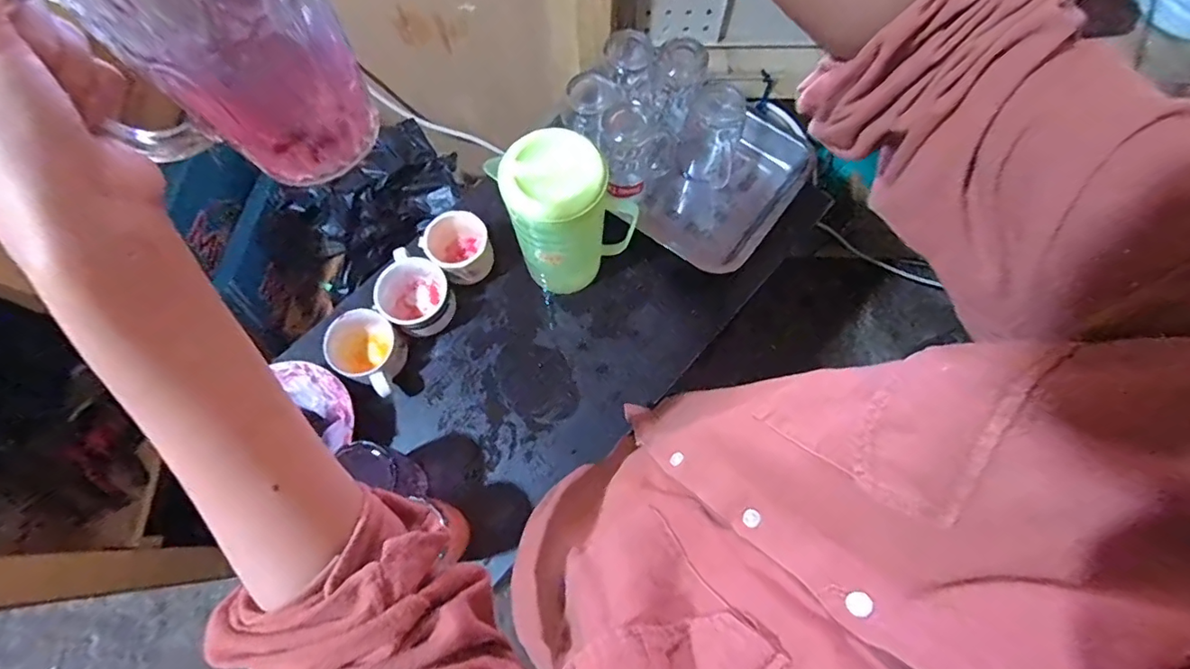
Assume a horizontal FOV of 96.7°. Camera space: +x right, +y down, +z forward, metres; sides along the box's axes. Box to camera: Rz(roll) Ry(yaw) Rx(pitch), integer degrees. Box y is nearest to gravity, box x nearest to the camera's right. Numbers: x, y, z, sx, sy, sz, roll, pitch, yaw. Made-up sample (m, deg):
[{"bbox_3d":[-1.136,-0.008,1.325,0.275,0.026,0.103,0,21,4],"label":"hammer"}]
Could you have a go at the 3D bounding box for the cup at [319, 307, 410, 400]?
[{"bbox_3d":[-0.267,0.020,0.641,0.100,0.059,0.079,26,74,8],"label":"cup"}]

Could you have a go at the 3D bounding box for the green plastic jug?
[{"bbox_3d":[-0.032,-0.137,0.622,0.129,0.201,0.099,-21,74,-6],"label":"green plastic jug"}]

